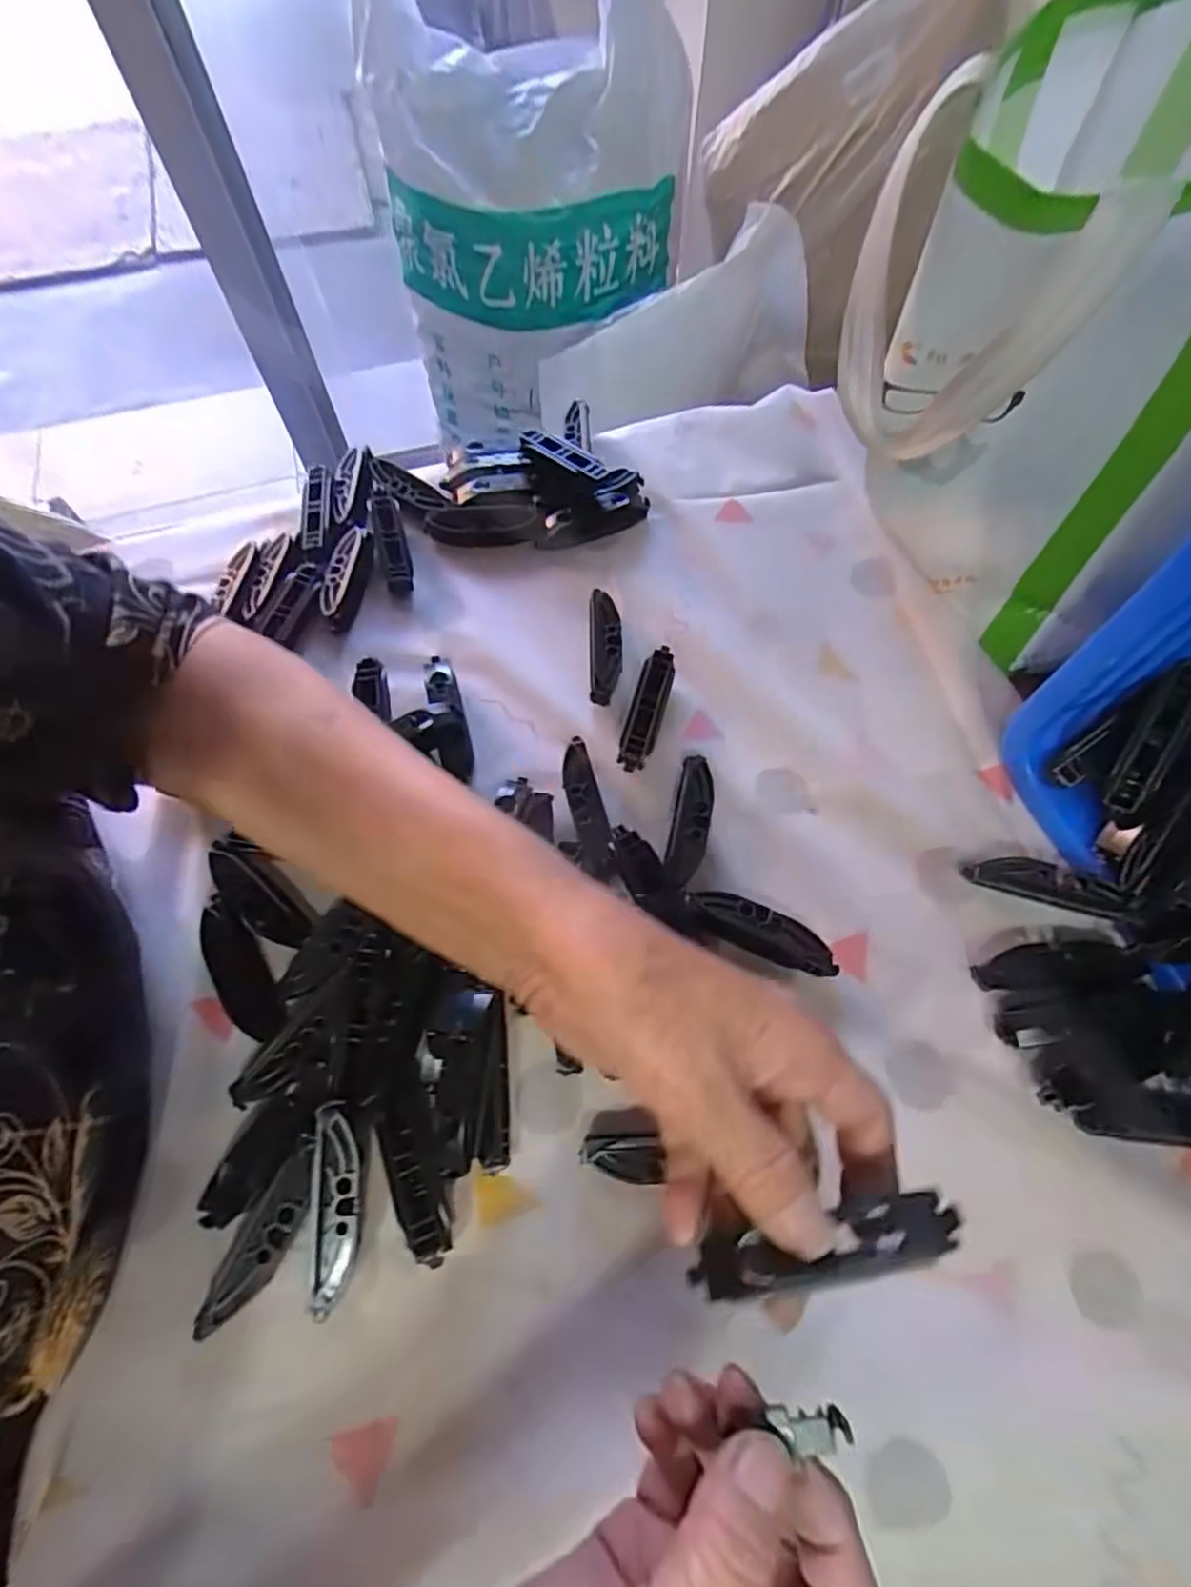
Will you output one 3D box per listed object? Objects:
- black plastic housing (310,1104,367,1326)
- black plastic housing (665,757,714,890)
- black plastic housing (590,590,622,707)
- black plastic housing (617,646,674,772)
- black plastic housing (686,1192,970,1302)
[{"bbox_3d":[-0.109,0.175,0.287,0.022,0.007,0.080,-1,79,0],"label":"black plastic housing"},{"bbox_3d":[0.052,0.016,0.368,0.019,0.010,0.073,12,65,6],"label":"black plastic housing"},{"bbox_3d":[0.006,-0.093,0.420,0.019,0.013,0.079,0,65,0],"label":"black plastic housing"},{"bbox_3d":[0.031,-0.050,0.394,0.019,0.019,0.078,13,66,7],"label":"black plastic housing"},{"bbox_3d":[0.068,0.137,0.204,0.080,0.018,0.020,-19,65,10],"label":"black plastic housing"}]

